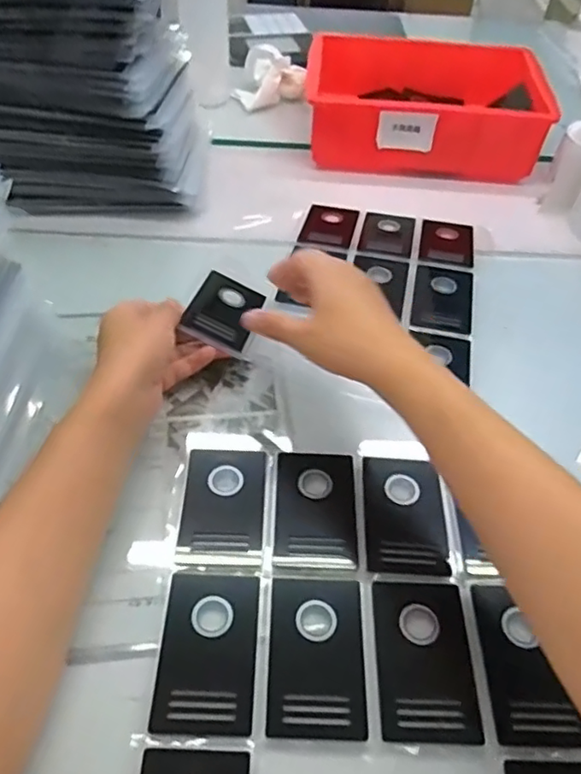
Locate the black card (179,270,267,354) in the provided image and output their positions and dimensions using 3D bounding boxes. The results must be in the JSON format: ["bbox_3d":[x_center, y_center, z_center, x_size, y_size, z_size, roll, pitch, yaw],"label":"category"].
[{"bbox_3d":[-0.057,-0.069,0.516,0.055,0.009,0.088,25,45,-6],"label":"black card"}]

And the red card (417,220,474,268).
[{"bbox_3d":[0.170,-0.158,0.642,0.056,0.004,0.089,10,44,9],"label":"red card"}]

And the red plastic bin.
[{"bbox_3d":[0.169,-0.360,0.759,0.286,0.092,0.182,5,47,2],"label":"red plastic bin"}]

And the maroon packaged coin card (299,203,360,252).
[{"bbox_3d":[0.044,-0.177,0.652,0.055,0.004,0.091,12,43,4],"label":"maroon packaged coin card"}]

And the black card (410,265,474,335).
[{"bbox_3d":[0.149,-0.087,0.576,0.056,0.005,0.089,11,51,8],"label":"black card"}]

